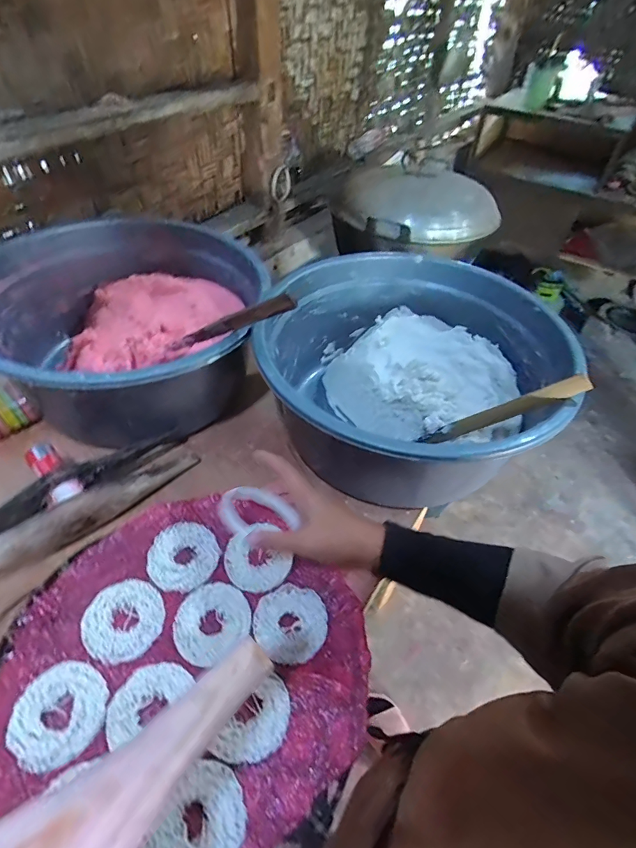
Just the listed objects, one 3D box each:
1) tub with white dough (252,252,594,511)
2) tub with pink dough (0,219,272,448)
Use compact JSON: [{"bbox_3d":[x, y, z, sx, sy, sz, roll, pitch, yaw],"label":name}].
[{"bbox_3d":[0.118,-0.069,0.625,0.394,0.183,0.372,2,48,-2],"label":"tub with white dough"},{"bbox_3d":[-0.282,-0.151,0.661,0.388,0.170,0.401,2,48,-2],"label":"tub with pink dough"}]

